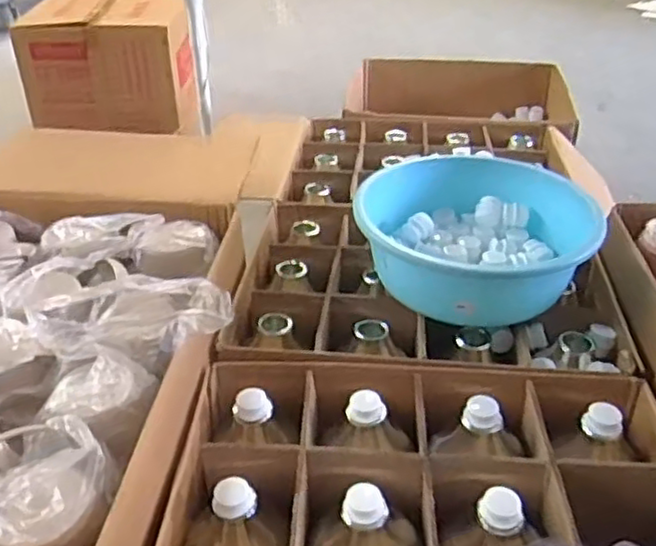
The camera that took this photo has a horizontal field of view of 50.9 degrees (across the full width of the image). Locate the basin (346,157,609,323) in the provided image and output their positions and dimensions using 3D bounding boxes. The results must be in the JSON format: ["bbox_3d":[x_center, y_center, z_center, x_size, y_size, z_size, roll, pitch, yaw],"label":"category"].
[{"bbox_3d":[0.231,-0.047,1.102,0.359,0.157,0.297,-1,35,-1],"label":"basin"}]

